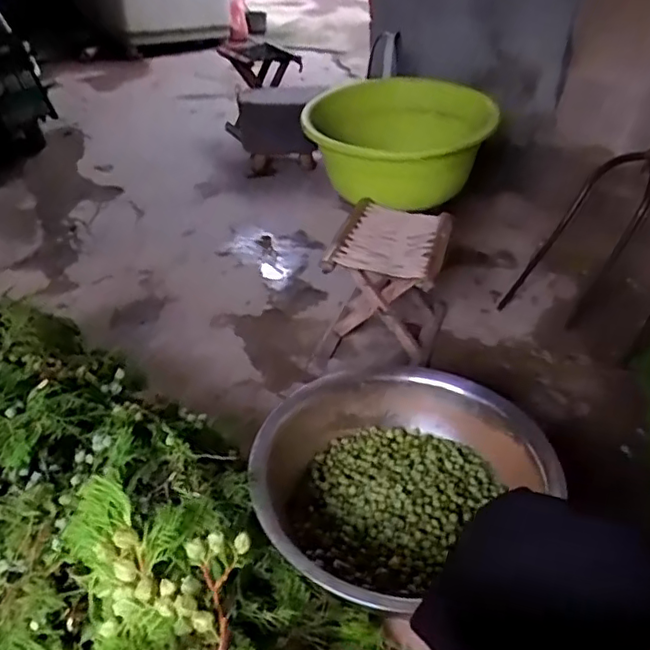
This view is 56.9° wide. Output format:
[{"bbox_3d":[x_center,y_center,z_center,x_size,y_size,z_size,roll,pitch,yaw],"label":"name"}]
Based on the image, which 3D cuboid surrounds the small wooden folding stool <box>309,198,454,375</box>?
[{"bbox_3d":[0.133,-0.080,1.322,0.256,0.286,0.256,8,36,11],"label":"small wooden folding stool"}]

